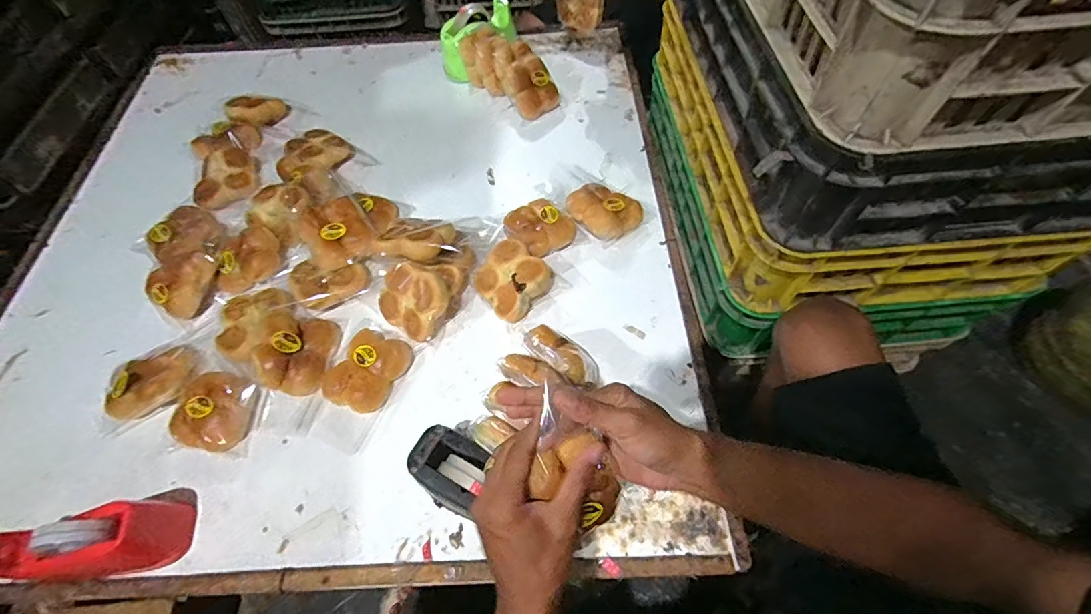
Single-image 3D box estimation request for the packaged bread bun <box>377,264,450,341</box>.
[{"bbox_3d":[-0.208,-0.012,0.742,0.109,0.038,0.105,29,101,12],"label":"packaged bread bun"}]

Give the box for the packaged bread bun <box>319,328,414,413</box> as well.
[{"bbox_3d":[-0.274,0.094,0.706,0.099,0.040,0.122,17,62,13],"label":"packaged bread bun"}]

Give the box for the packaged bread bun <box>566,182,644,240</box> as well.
[{"bbox_3d":[0.105,-0.173,0.823,0.121,0.052,0.103,35,67,21],"label":"packaged bread bun"}]

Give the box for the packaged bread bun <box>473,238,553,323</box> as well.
[{"bbox_3d":[-0.056,-0.044,0.761,0.108,0.052,0.120,-40,65,-18],"label":"packaged bread bun"}]

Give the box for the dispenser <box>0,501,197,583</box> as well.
[{"bbox_3d":[-0.593,0.299,0.579,0.217,0.093,0.072,-9,59,-2],"label":"dispenser"}]

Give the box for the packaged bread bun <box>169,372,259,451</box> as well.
[{"bbox_3d":[-0.492,0.150,0.682,0.103,0.037,0.105,-1,60,3],"label":"packaged bread bun"}]

